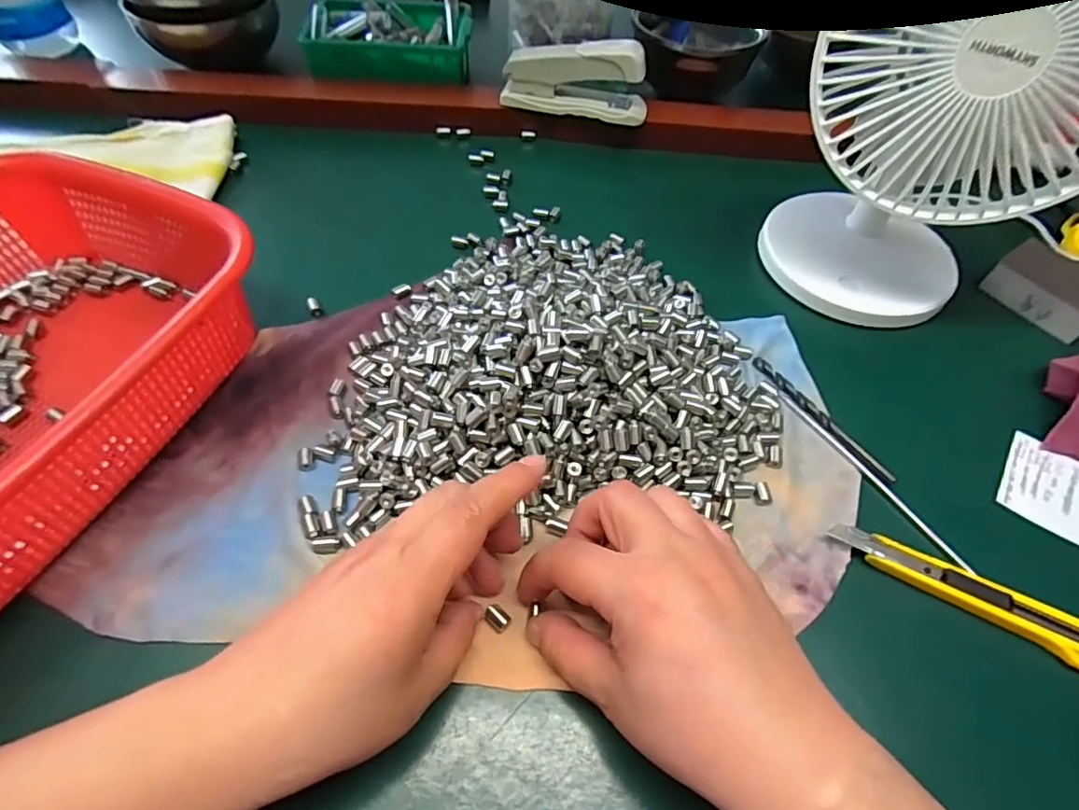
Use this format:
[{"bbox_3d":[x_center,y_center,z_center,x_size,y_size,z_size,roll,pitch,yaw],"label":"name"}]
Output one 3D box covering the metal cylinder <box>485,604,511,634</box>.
[{"bbox_3d":[-0.019,0.098,0.256,0.012,0.006,0.008,34,59,19],"label":"metal cylinder"}]

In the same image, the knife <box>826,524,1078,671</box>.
[{"bbox_3d":[0.209,0.091,0.271,0.129,0.012,0.019,26,57,14],"label":"knife"}]

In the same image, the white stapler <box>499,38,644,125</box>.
[{"bbox_3d":[0.031,-0.277,0.472,0.121,0.055,0.028,15,55,6],"label":"white stapler"}]

